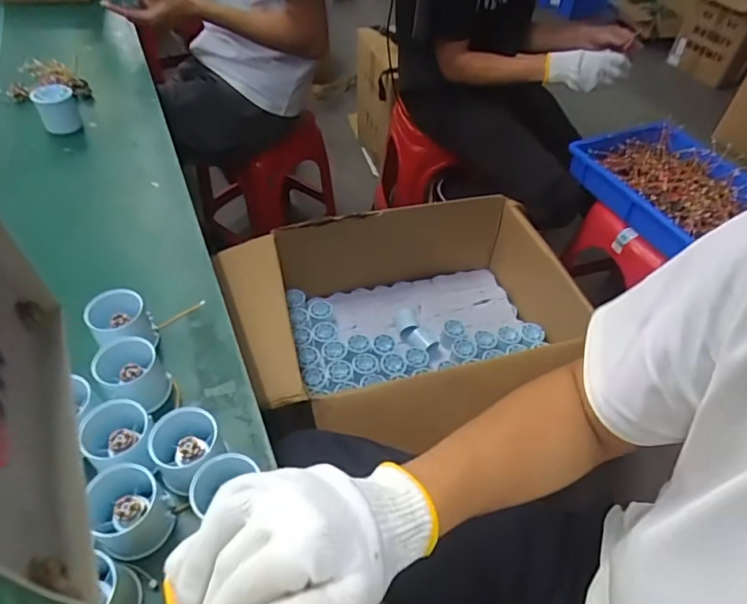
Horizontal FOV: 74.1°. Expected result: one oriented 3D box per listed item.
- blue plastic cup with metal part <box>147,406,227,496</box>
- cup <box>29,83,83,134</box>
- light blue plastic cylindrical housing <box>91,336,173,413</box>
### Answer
[{"bbox_3d":[-0.153,0.118,0.402,0.048,0.048,0.054,25,52,18],"label":"blue plastic cup with metal part"},{"bbox_3d":[-0.485,-0.298,0.759,0.056,0.056,0.045,-21,53,-19],"label":"cup"},{"bbox_3d":[-0.212,0.066,0.438,0.048,0.046,0.052,1,49,-1],"label":"light blue plastic cylindrical housing"}]

